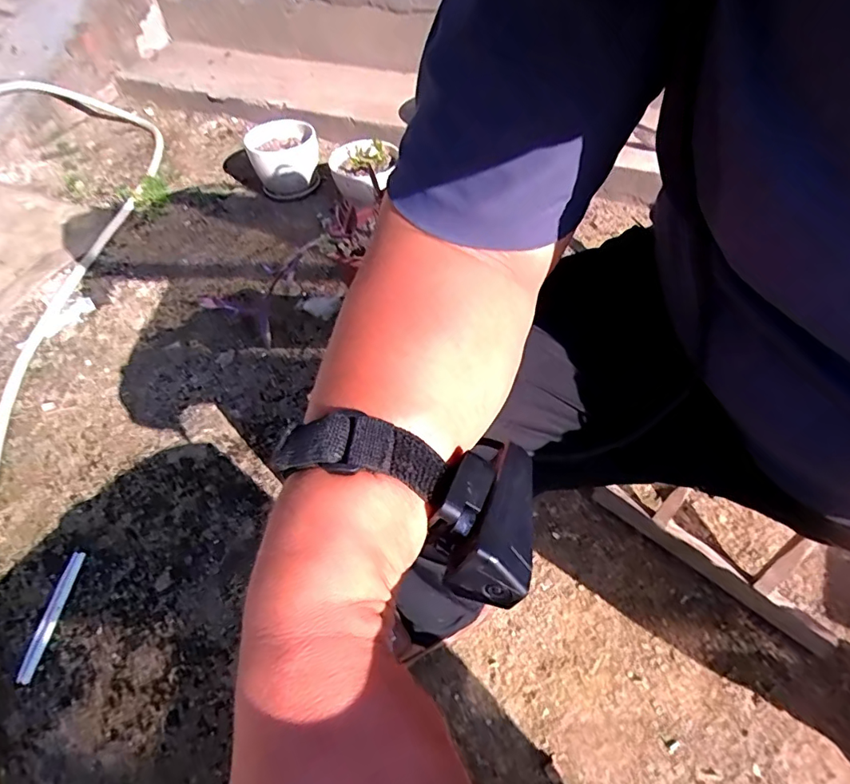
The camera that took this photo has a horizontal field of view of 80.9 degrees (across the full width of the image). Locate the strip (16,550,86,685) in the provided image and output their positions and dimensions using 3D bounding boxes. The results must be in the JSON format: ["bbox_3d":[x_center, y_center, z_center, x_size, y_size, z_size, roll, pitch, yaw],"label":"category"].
[{"bbox_3d":[-0.533,0.317,0.715,0.023,0.006,0.173,1,55,6],"label":"strip"}]

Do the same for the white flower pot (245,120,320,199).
[{"bbox_3d":[-0.340,-0.576,1.228,0.163,0.127,0.161,-15,55,-5],"label":"white flower pot"}]

